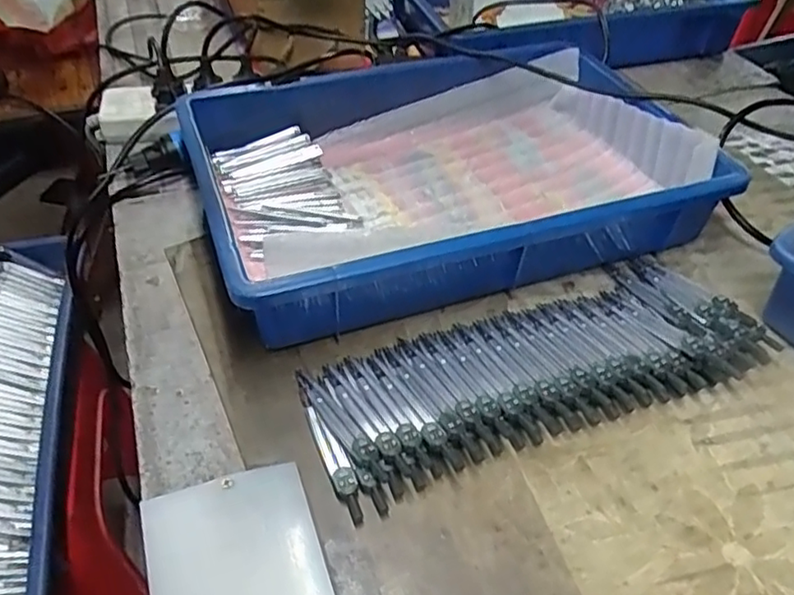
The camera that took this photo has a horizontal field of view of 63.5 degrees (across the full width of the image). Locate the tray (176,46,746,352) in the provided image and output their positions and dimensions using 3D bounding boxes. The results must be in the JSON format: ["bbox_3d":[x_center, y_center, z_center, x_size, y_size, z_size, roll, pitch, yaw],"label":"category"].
[{"bbox_3d":[0.044,-0.115,0.581,0.425,0.079,0.277,-15,46,-14],"label":"tray"}]

